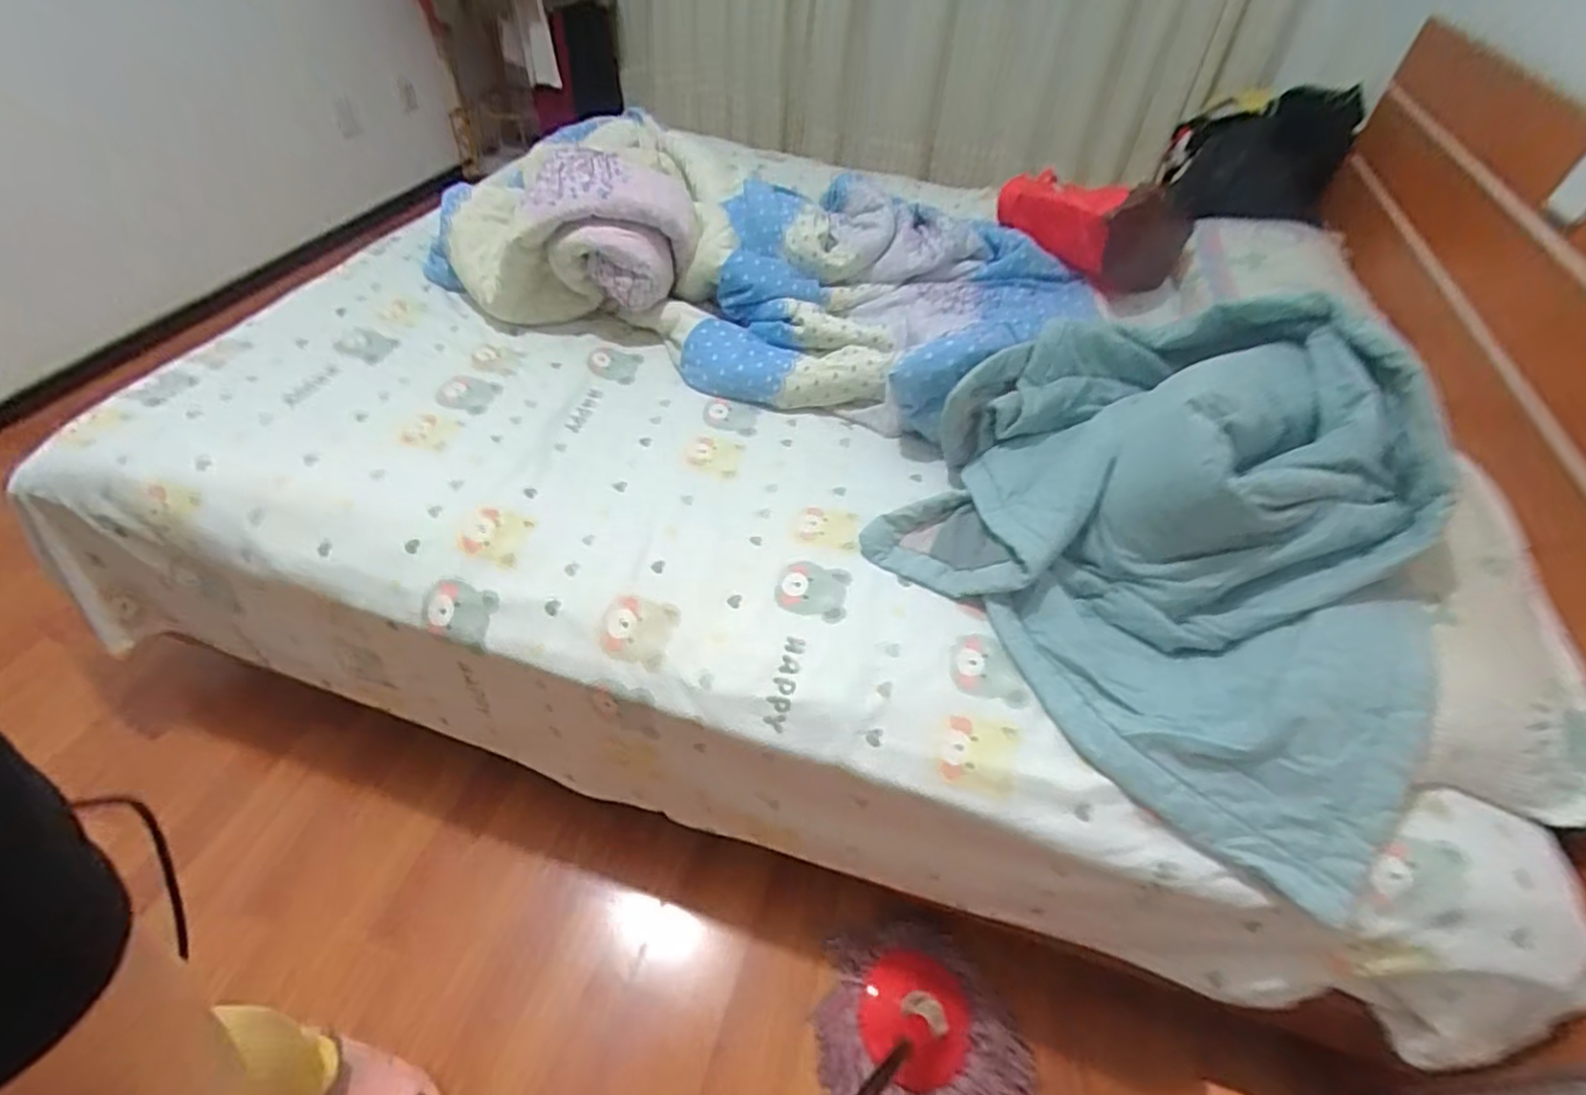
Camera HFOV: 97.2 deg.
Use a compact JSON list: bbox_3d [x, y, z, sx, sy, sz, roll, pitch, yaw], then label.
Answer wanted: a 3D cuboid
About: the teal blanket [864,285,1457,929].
[{"bbox_3d":[0.477,-0.050,0.872,0.671,0.220,0.625,34,55,25],"label":"teal blanket"}]

